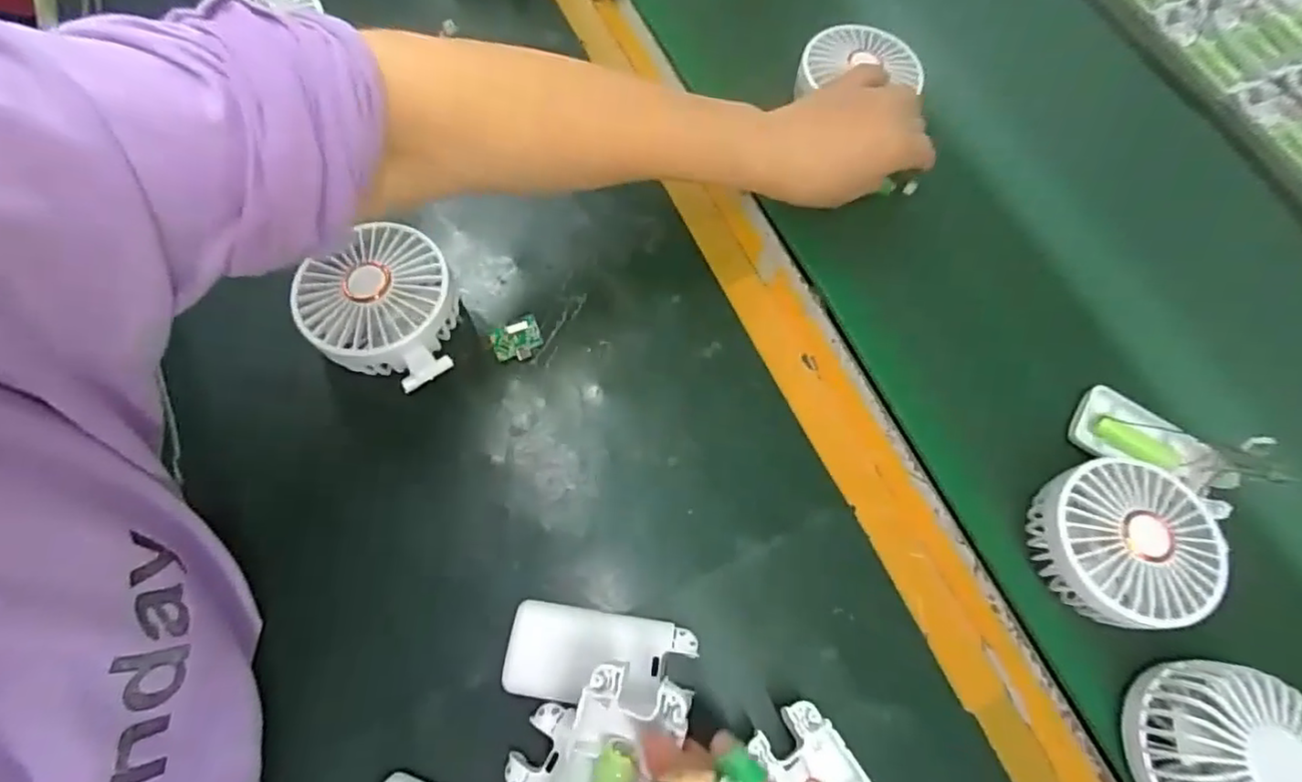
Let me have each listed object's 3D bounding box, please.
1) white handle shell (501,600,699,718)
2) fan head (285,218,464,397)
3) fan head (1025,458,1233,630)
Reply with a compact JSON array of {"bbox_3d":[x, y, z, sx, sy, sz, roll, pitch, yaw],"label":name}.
[{"bbox_3d":[-0.026,0.133,0.312,0.091,0.019,0.044,9,68,1],"label":"white handle shell"},{"bbox_3d":[-0.156,-0.051,0.377,0.088,0.041,0.084,1,68,-2],"label":"fan head"},{"bbox_3d":[0.261,0.083,0.346,0.092,0.038,0.083,-12,69,-7],"label":"fan head"}]

